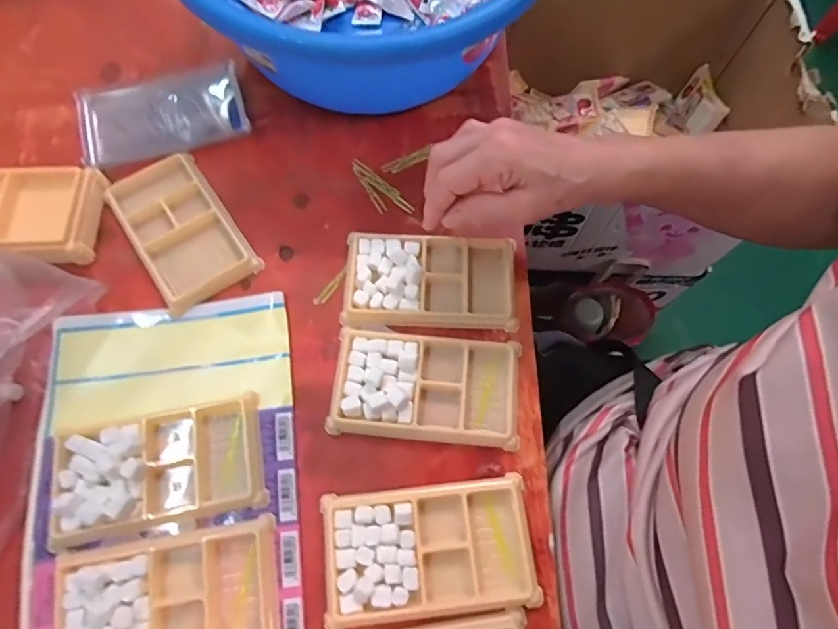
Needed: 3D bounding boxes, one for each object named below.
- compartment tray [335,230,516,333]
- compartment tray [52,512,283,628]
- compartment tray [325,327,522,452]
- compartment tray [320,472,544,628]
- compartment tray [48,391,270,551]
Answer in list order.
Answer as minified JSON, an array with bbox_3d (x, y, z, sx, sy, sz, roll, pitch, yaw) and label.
[{"bbox_3d":[0.009,-0.030,0.389,0.134,0.015,0.076,2,70,0],"label":"compartment tray"},{"bbox_3d":[-0.159,0.181,0.307,0.134,0.013,0.079,-9,71,-4],"label":"compartment tray"},{"bbox_3d":[0.005,0.052,0.359,0.136,0.015,0.075,5,70,1],"label":"compartment tray"},{"bbox_3d":[0.007,0.154,0.322,0.136,0.013,0.078,-6,70,-3],"label":"compartment tray"},{"bbox_3d":[-0.177,0.105,0.332,0.134,0.023,0.075,-12,71,-5],"label":"compartment tray"}]

